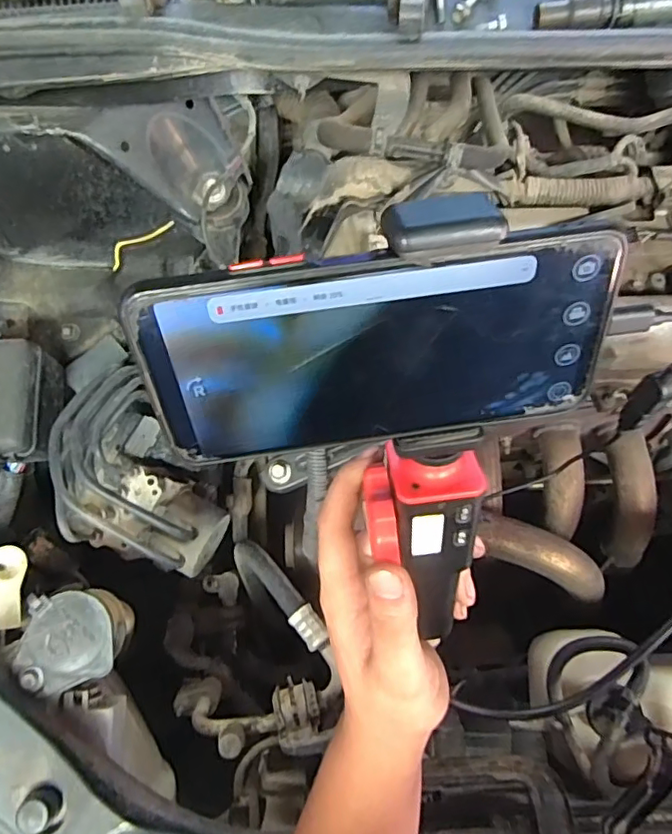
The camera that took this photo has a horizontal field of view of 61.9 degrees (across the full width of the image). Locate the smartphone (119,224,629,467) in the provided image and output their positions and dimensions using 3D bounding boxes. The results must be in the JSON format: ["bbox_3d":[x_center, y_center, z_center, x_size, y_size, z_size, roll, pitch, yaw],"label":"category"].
[{"bbox_3d":[0.016,-0.021,0.191,0.155,0.074,0.004,-8,41,-2],"label":"smartphone"}]

